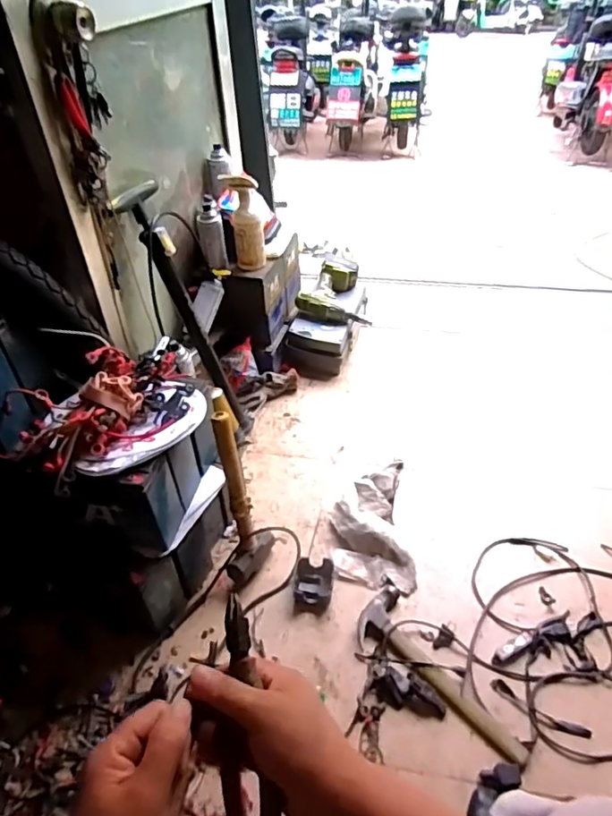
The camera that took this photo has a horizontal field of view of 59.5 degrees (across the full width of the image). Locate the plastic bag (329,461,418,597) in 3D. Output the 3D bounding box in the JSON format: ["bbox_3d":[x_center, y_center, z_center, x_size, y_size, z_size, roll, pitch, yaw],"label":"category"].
[{"bbox_3d":[0.133,0.225,1.108,0.160,0.055,0.313,-1,42,2],"label":"plastic bag"}]

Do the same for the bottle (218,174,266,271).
[{"bbox_3d":[-0.151,-0.449,1.302,0.091,0.206,0.064,4,42,7],"label":"bottle"}]

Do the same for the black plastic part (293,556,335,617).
[{"bbox_3d":[0.014,0.330,0.995,0.069,0.033,0.096,6,42,9],"label":"black plastic part"}]

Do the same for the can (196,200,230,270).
[{"bbox_3d":[-0.239,-0.436,1.351,0.058,0.169,0.053,-9,19,3],"label":"can"}]

